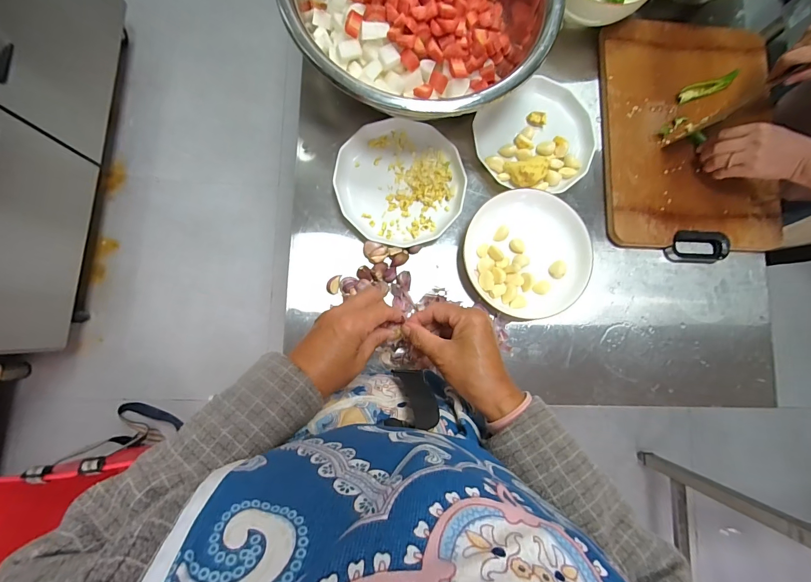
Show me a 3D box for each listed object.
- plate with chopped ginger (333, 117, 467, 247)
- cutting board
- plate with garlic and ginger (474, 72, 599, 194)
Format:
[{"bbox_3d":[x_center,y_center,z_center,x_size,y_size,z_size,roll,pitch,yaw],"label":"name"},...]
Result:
[{"bbox_3d":[-0.007,-0.171,0.575,0.196,0.021,0.193,1,83,-5],"label":"plate with chopped ginger"},{"bbox_3d":[0.488,-0.265,0.624,0.306,0.026,0.409,0,83,-5],"label":"cutting board"},{"bbox_3d":[0.219,-0.250,0.601,0.204,0.032,0.178,-37,87,-8],"label":"plate with garlic and ginger"}]

